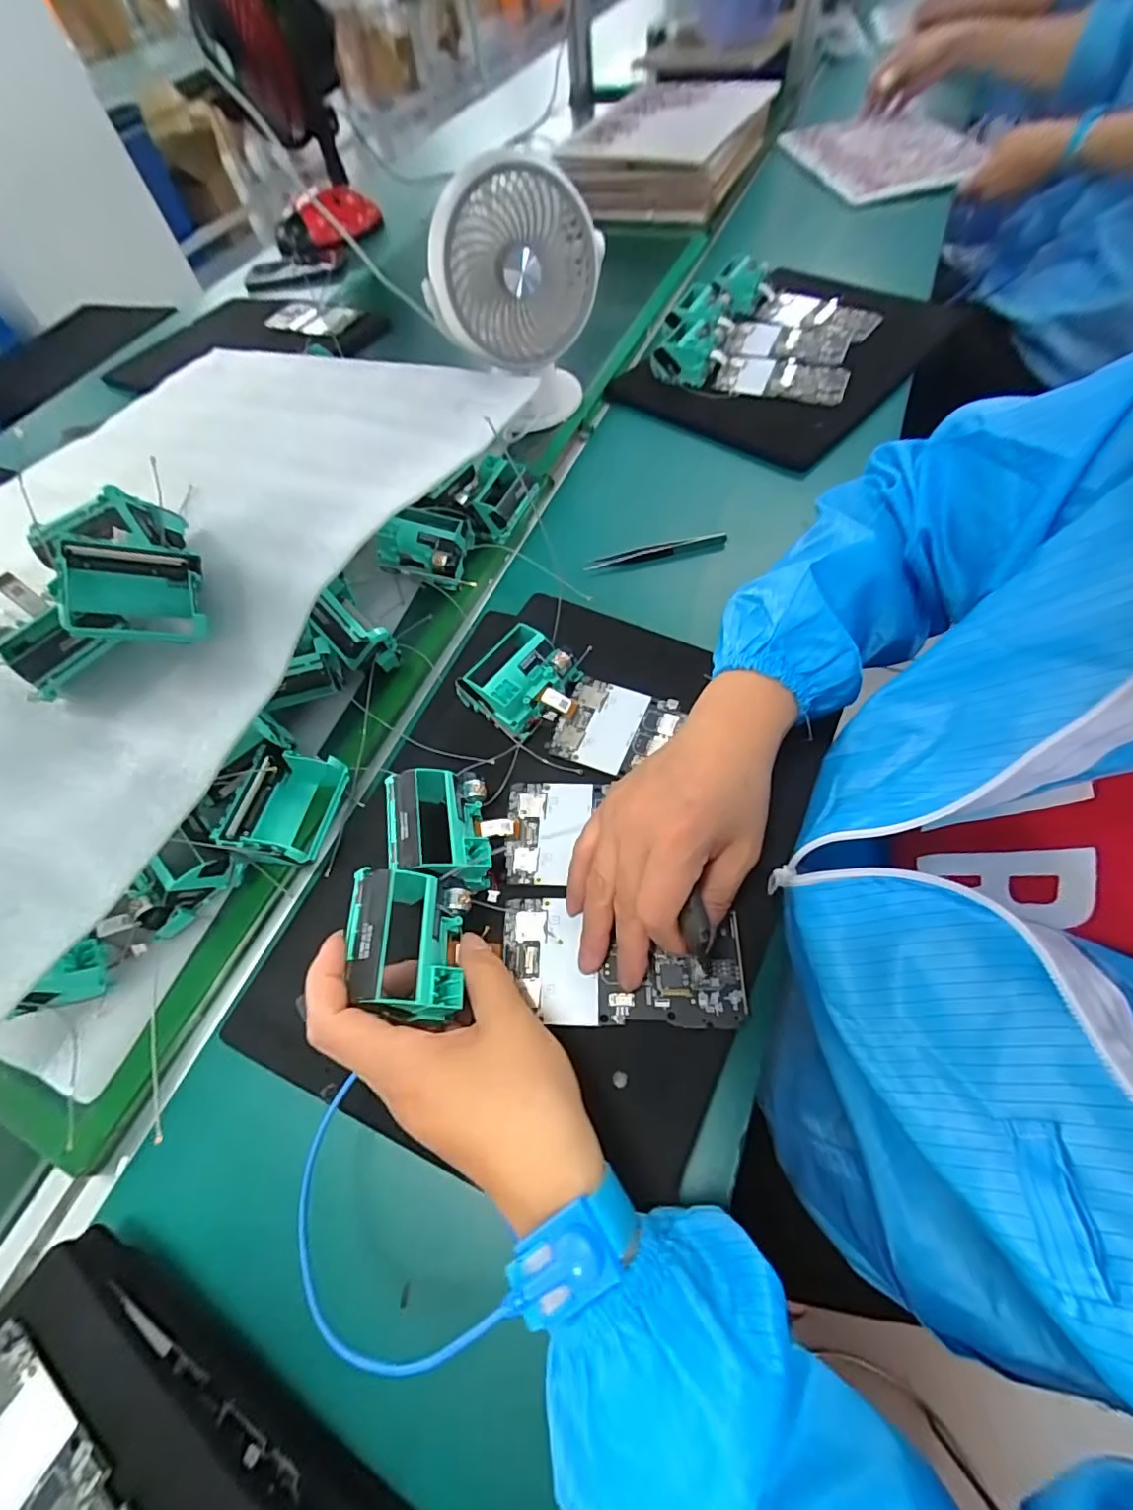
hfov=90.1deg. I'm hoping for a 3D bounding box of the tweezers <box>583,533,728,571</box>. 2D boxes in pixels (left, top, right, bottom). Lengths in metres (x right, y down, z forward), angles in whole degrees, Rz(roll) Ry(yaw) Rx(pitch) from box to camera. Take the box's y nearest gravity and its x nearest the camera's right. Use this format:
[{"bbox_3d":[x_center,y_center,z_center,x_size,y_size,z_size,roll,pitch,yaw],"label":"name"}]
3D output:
[{"bbox_3d":[0.078,-0.179,0.496,0.125,0.007,0.011,-13,59,-1],"label":"tweezers"}]

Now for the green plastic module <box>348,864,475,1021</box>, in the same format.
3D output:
[{"bbox_3d":[-0.075,0.090,0.269,0.050,0.034,0.068,-5,62,1],"label":"green plastic module"}]

